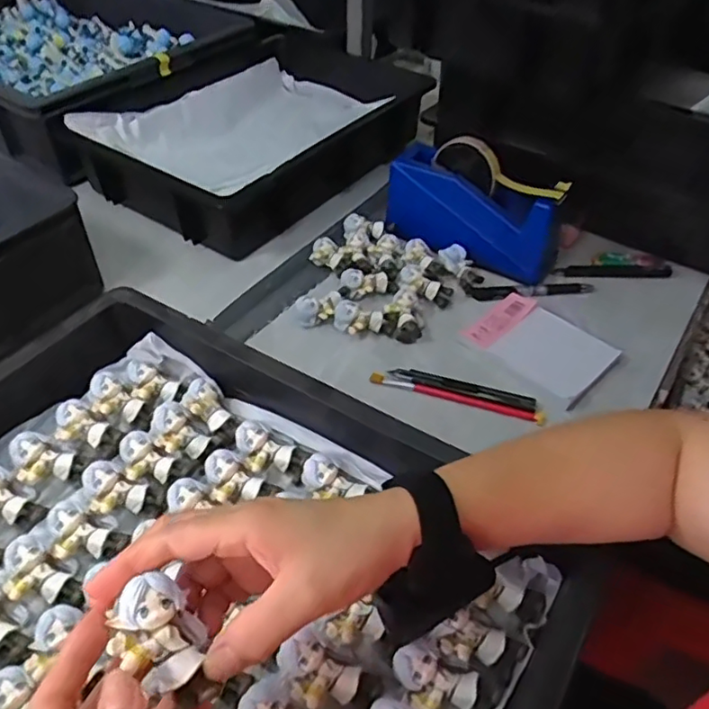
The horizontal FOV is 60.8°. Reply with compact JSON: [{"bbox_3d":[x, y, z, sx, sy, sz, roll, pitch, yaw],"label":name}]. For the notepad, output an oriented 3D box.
[{"bbox_3d":[0.186,-0.012,0.601,0.086,0.009,0.131,-36,55,-21],"label":"notepad"}]

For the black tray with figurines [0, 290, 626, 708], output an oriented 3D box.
[{"bbox_3d":[-0.108,0.138,0.396,0.466,0.074,0.314,24,49,20],"label":"black tray with figurines"}]

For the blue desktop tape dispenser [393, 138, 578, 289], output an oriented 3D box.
[{"bbox_3d":[0.136,-0.173,0.684,0.199,0.127,0.064,26,50,22],"label":"blue desktop tape dispenser"}]

